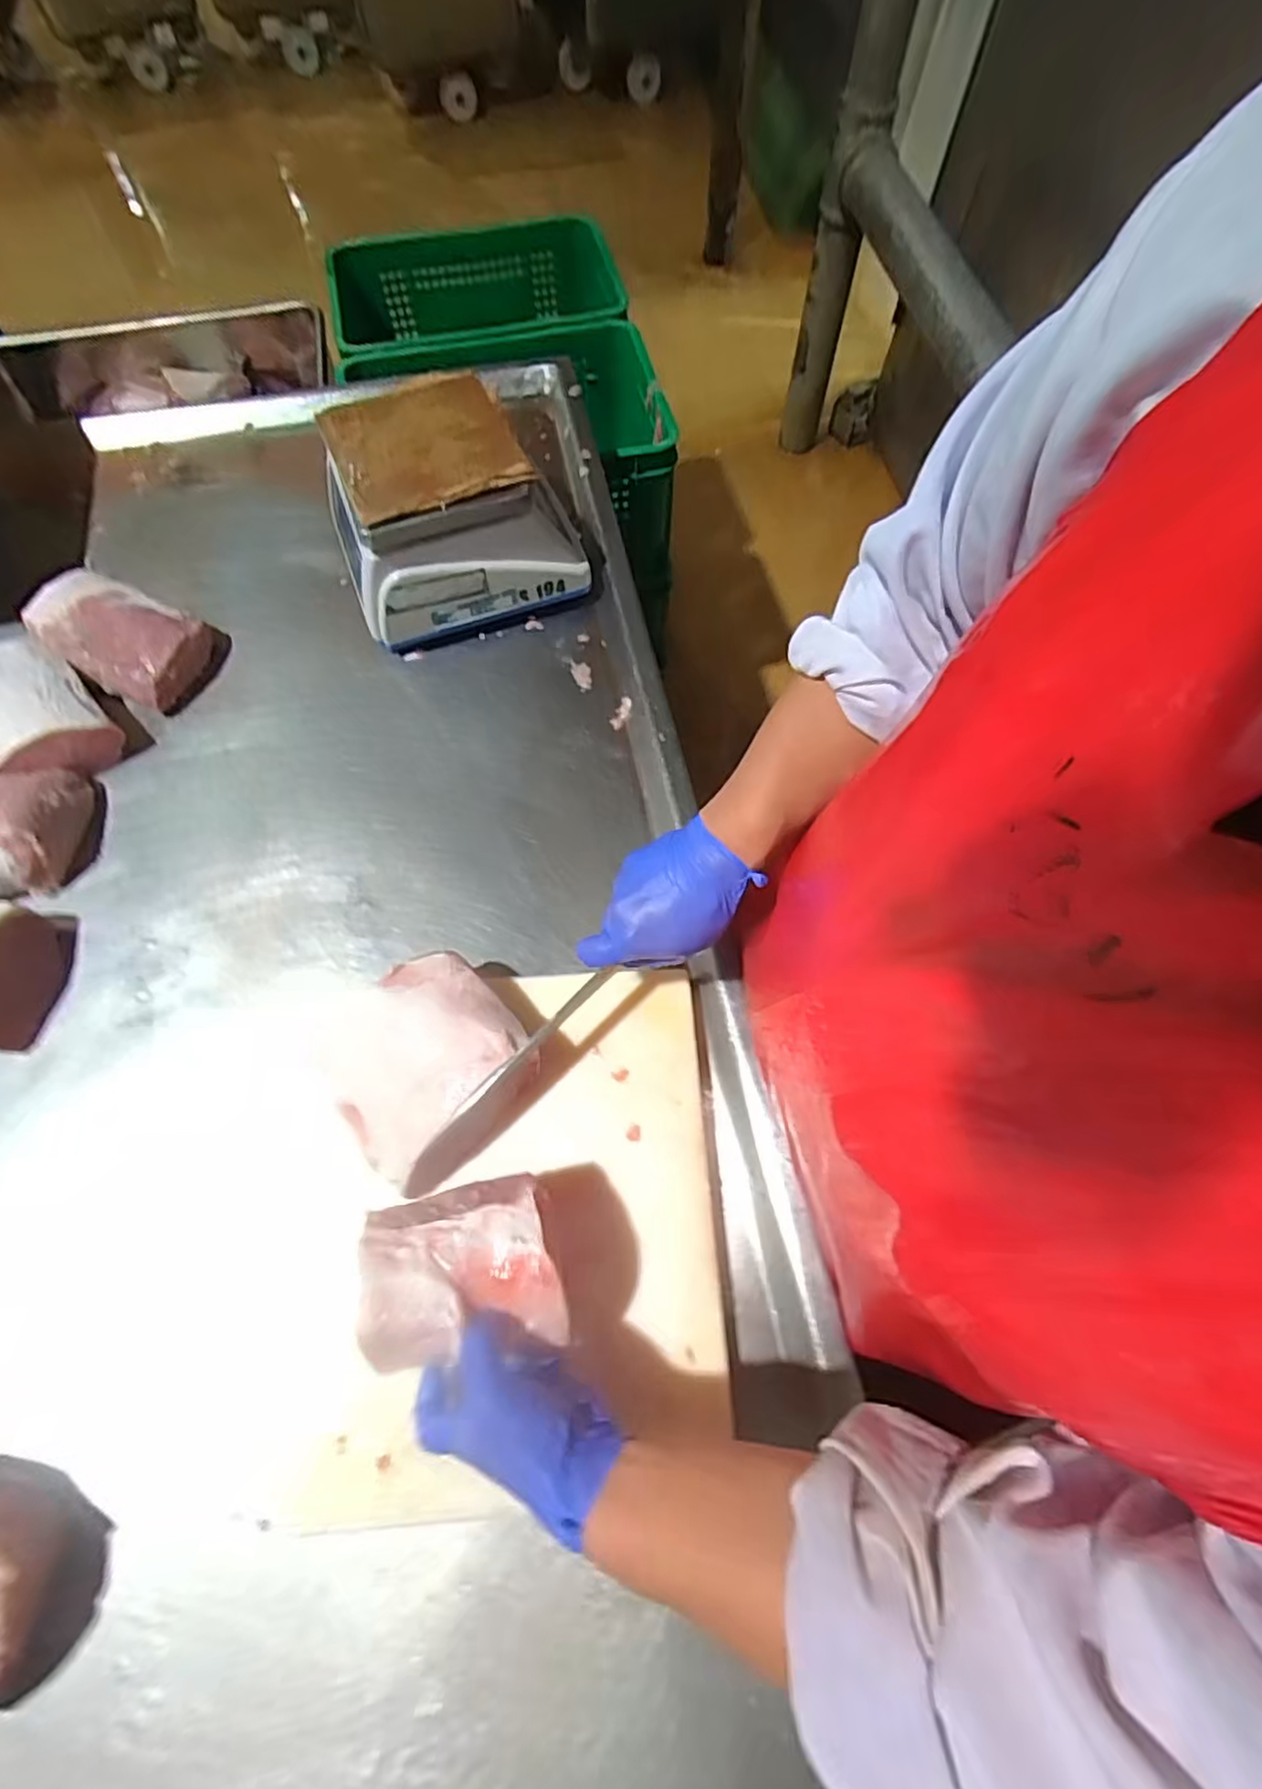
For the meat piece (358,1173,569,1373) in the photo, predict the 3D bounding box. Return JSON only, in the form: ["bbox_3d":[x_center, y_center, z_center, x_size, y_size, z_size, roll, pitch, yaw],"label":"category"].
[{"bbox_3d":[-0.105,0.233,0.416,0.113,0.049,0.094,-12,67,-4],"label":"meat piece"}]

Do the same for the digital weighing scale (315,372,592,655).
[{"bbox_3d":[-0.201,-0.426,0.746,0.256,0.158,0.216,-24,69,-9],"label":"digital weighing scale"}]

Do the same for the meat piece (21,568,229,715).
[{"bbox_3d":[-0.547,-0.282,0.730,0.172,0.073,0.117,26,70,12],"label":"meat piece"}]

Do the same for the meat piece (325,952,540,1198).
[{"bbox_3d":[-0.159,0.129,0.522,0.139,0.069,0.137,-39,72,-14],"label":"meat piece"}]

